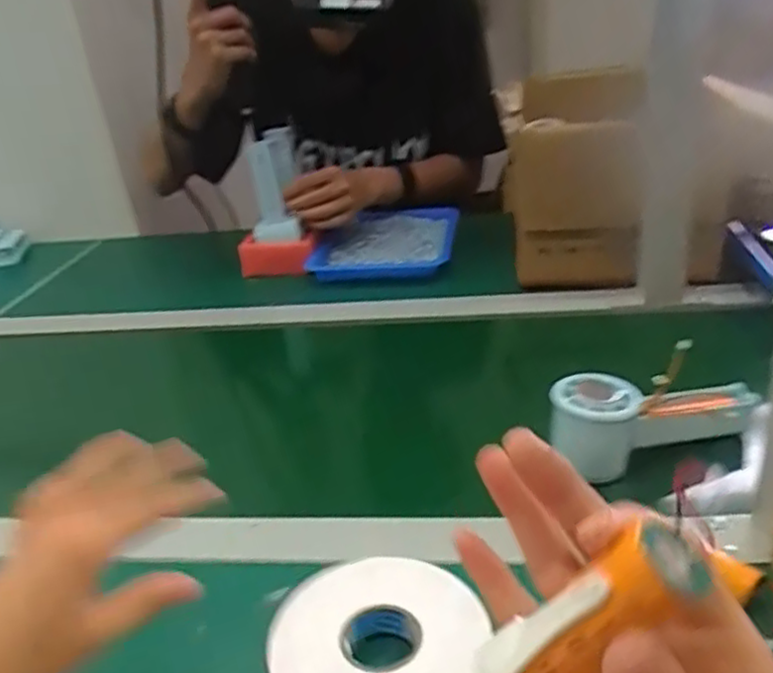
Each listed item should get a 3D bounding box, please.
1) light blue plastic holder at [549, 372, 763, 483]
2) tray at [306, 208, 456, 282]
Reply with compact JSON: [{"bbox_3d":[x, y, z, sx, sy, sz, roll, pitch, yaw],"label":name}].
[{"bbox_3d":[0.189,0.053,0.503,0.160,0.056,0.053,-16,30,-17],"label":"light blue plastic holder"},{"bbox_3d":[0.002,-0.126,0.921,0.173,0.033,0.212,0,29,11],"label":"tray"}]

